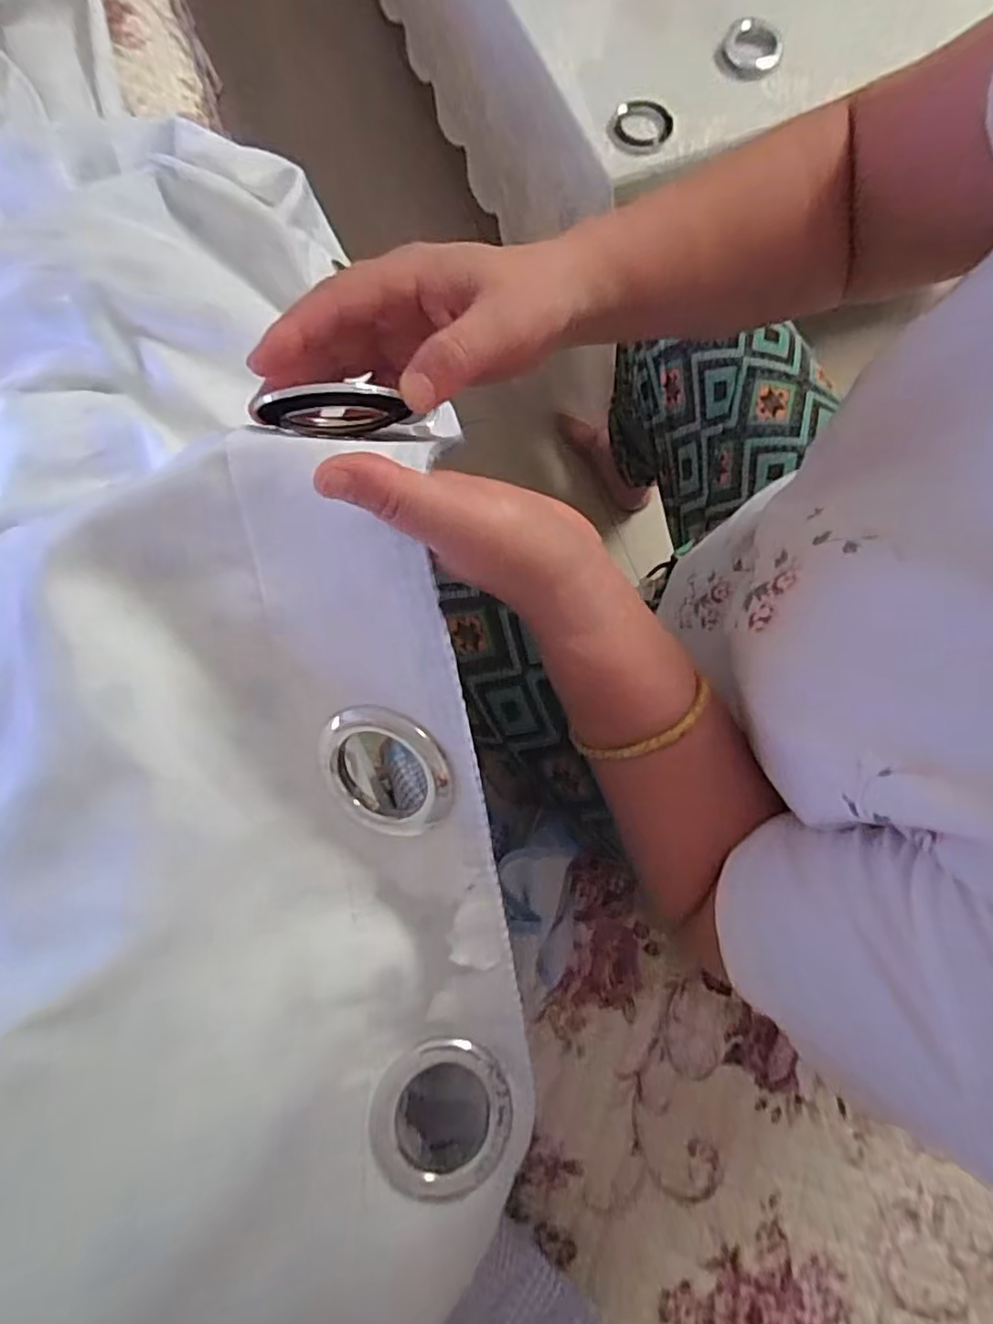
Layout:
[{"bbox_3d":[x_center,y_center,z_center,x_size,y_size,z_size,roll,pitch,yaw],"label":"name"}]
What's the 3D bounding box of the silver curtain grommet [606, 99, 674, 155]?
[{"bbox_3d":[0.146,-0.546,0.638,0.065,0.009,0.063,0,77,0],"label":"silver curtain grommet"}]

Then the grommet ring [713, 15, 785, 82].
[{"bbox_3d":[0.263,-0.640,0.652,0.064,0.011,0.066,0,77,0],"label":"grommet ring"}]

